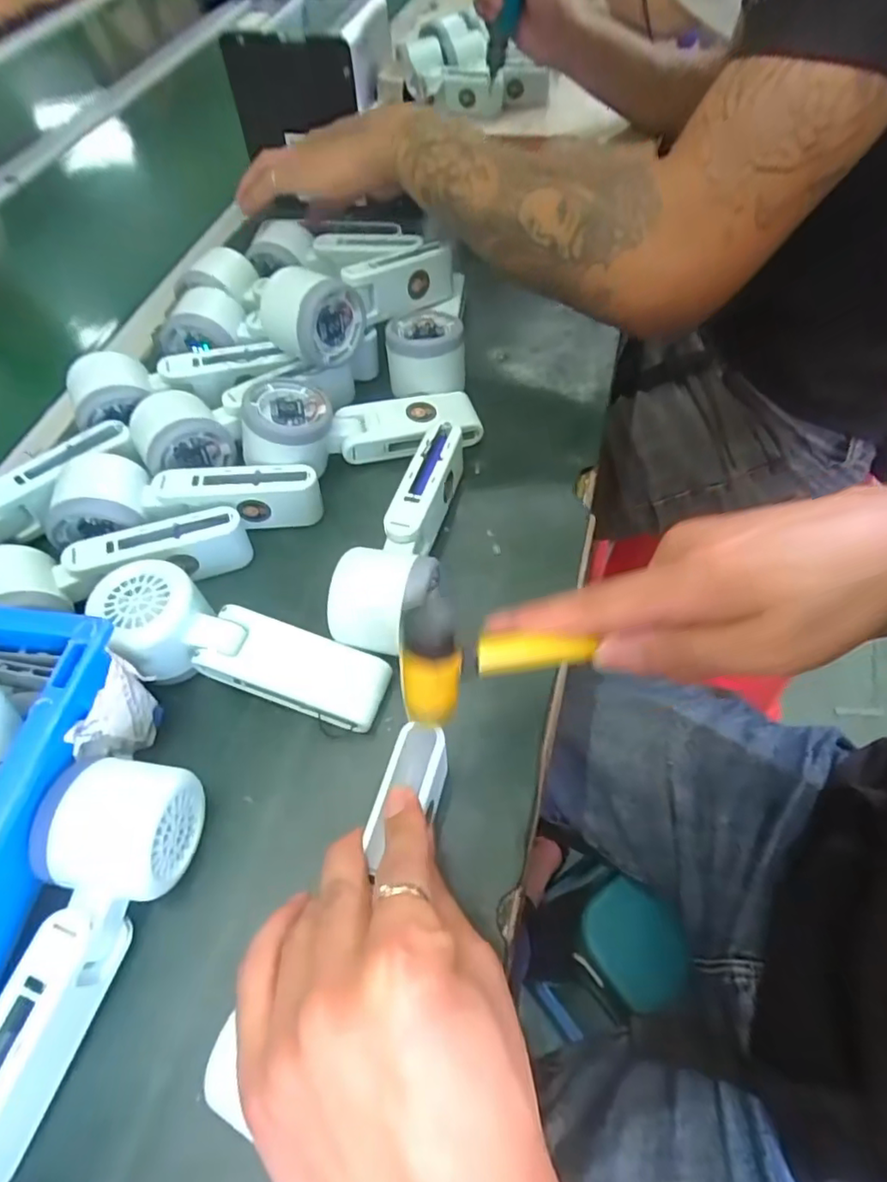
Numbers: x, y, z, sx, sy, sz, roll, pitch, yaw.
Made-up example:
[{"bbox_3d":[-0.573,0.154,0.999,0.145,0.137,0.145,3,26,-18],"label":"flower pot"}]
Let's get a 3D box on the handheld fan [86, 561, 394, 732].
[{"bbox_3d":[-0.116,0.035,0.339,0.167,0.050,0.056,17,59,12],"label":"handheld fan"}]

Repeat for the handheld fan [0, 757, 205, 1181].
[{"bbox_3d":[-0.159,0.160,0.263,0.064,0.051,0.167,8,58,6],"label":"handheld fan"}]

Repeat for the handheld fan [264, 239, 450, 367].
[{"bbox_3d":[-0.060,-0.229,0.464,0.053,0.068,0.162,37,67,24],"label":"handheld fan"}]

